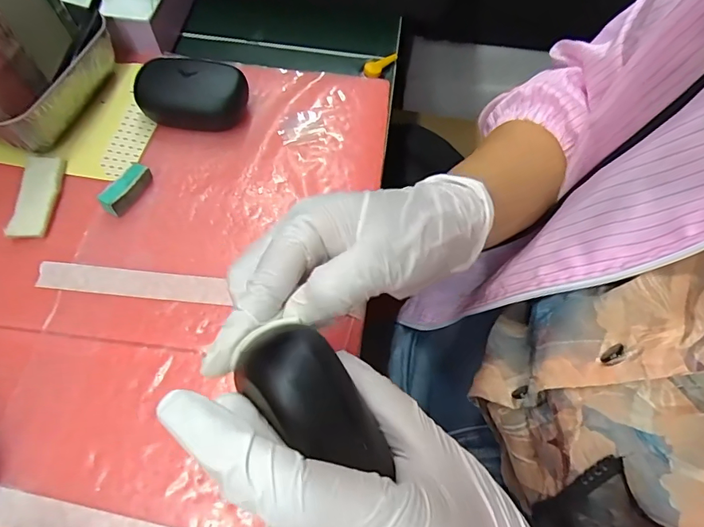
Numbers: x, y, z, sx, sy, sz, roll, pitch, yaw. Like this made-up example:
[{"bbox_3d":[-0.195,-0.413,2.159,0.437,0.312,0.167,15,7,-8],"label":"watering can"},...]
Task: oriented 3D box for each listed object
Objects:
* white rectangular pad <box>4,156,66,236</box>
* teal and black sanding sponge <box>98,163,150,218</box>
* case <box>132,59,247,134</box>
[{"bbox_3d":[-0.227,-0.049,0.325,0.028,0.009,0.068,-4,64,-4],"label":"white rectangular pad"},{"bbox_3d":[-0.165,-0.053,0.329,0.016,0.017,0.040,32,67,13],"label":"teal and black sanding sponge"},{"bbox_3d":[-0.128,-0.135,0.361,0.084,0.036,0.044,6,64,1],"label":"case"}]

